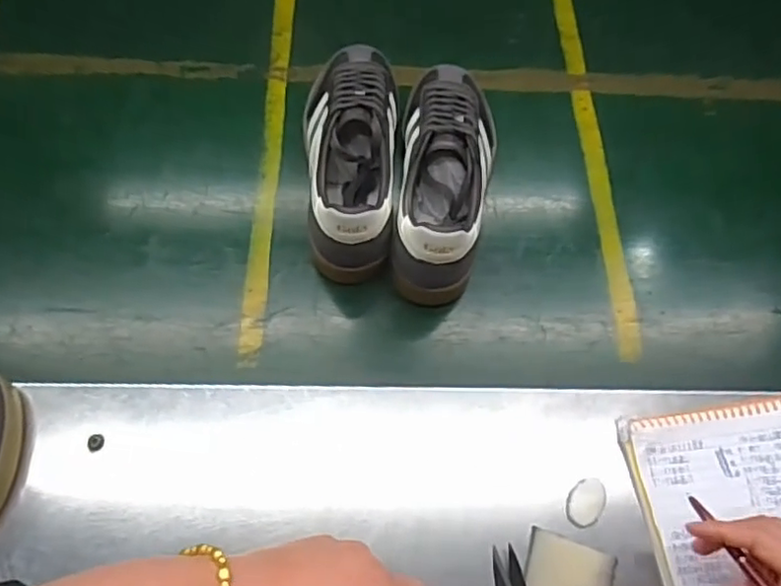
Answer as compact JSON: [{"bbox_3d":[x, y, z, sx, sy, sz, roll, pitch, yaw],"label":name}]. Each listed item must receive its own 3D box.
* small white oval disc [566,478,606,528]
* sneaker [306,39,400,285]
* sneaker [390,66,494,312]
[{"bbox_3d":[0.152,0.161,0.481,0.025,0.004,0.039,35,67,13],"label":"small white oval disc"},{"bbox_3d":[-0.042,-0.148,0.605,0.089,0.101,0.255,3,64,-2],"label":"sneaker"},{"bbox_3d":[0.057,-0.123,0.600,0.087,0.099,0.261,7,64,0],"label":"sneaker"}]

